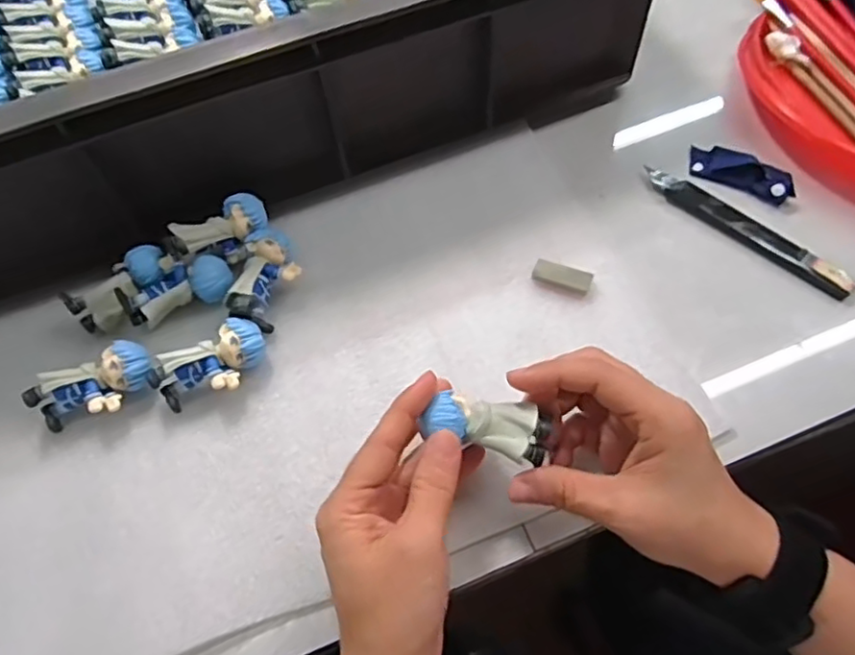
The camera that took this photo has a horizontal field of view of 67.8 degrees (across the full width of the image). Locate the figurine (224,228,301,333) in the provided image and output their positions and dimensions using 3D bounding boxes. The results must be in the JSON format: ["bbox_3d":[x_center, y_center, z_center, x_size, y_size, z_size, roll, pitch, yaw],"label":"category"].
[{"bbox_3d":[-0.096,-0.030,0.383,0.033,0.025,0.062,5,62,6],"label":"figurine"}]

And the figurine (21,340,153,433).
[{"bbox_3d":[-0.184,0.034,0.353,0.063,0.026,0.031,-30,64,-12],"label":"figurine"}]

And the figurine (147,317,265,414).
[{"bbox_3d":[-0.120,0.022,0.354,0.062,0.032,0.033,-34,65,-14],"label":"figurine"}]

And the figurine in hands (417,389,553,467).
[{"bbox_3d":[0.029,0.045,0.299,0.057,0.019,0.026,15,67,8],"label":"figurine in hands"}]

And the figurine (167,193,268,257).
[{"bbox_3d":[-0.126,-0.061,0.388,0.056,0.022,0.024,-33,65,-14],"label":"figurine"}]

